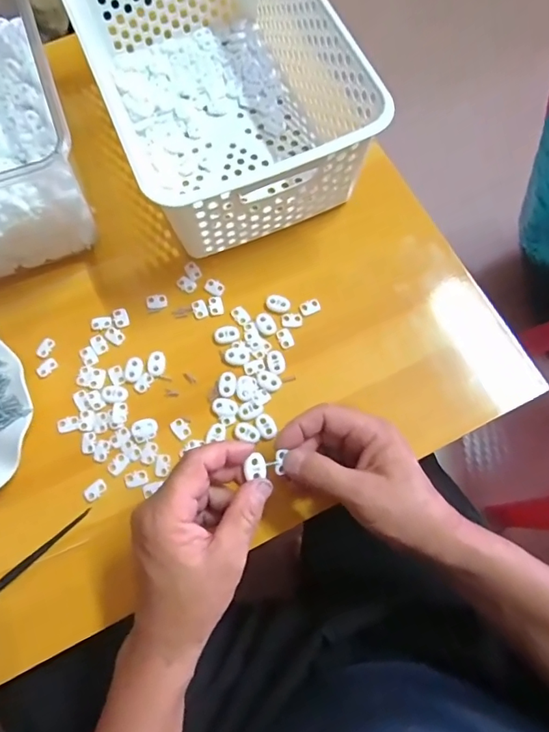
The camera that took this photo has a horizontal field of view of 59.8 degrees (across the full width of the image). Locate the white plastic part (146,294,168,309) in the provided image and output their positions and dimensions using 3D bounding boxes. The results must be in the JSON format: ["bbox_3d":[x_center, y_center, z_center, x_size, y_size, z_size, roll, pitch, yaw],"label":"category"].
[{"bbox_3d":[-0.110,-0.061,0.448,0.019,0.004,0.014,-10,72,-3],"label":"white plastic part"}]

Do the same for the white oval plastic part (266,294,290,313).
[{"bbox_3d":[0.004,-0.058,0.445,0.023,0.005,0.015,12,72,4],"label":"white oval plastic part"}]

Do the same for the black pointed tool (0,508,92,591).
[{"bbox_3d":[-0.191,0.153,0.385,0.103,0.007,0.009,-41,77,-12],"label":"black pointed tool"}]

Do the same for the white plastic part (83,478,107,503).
[{"bbox_3d":[-0.149,0.103,0.397,0.019,0.004,0.012,-42,77,-12],"label":"white plastic part"}]

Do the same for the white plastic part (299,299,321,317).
[{"bbox_3d":[0.033,-0.055,0.443,0.019,0.004,0.014,-23,74,-7],"label":"white plastic part"}]

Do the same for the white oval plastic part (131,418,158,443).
[{"bbox_3d":[-0.112,0.055,0.411,0.021,0.004,0.019,-19,73,-6],"label":"white oval plastic part"}]

